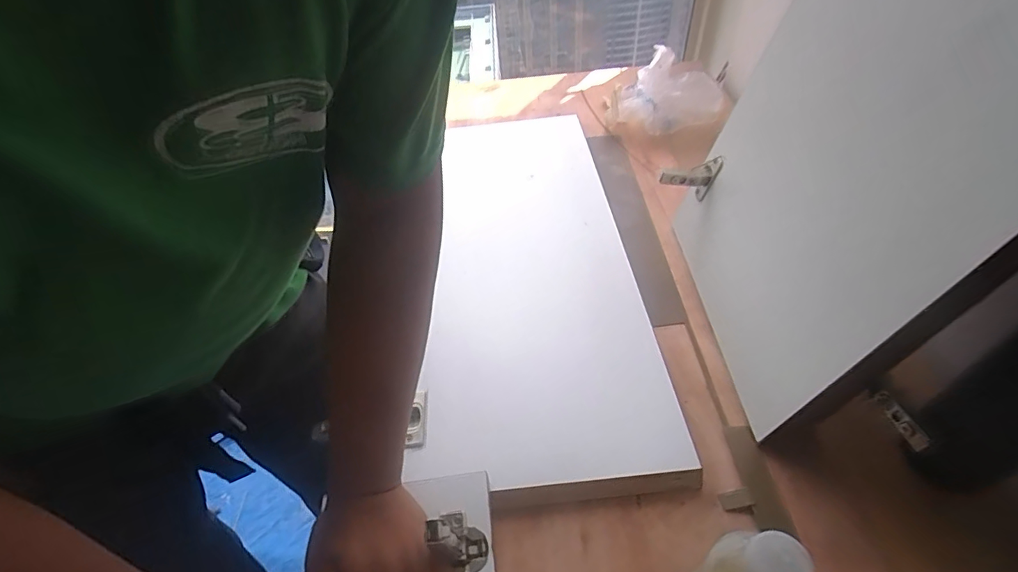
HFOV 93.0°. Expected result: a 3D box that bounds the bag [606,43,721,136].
[{"bbox_3d":[0.269,-0.354,0.894,0.166,0.100,0.177,-15,47,-10],"label":"bag"}]

